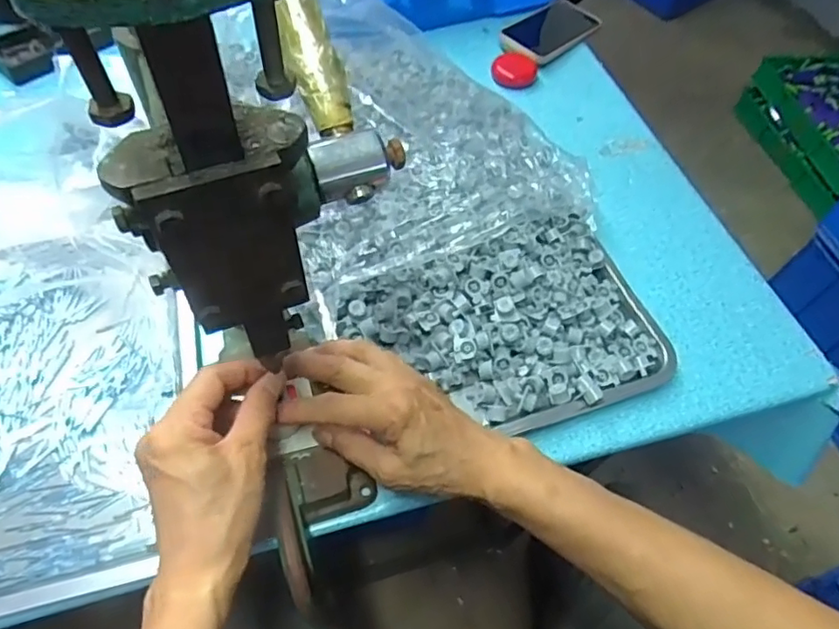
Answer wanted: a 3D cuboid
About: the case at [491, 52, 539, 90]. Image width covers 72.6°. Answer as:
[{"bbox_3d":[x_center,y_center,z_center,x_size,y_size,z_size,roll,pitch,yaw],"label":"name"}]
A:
[{"bbox_3d":[0.122,-0.311,0.726,0.057,0.021,0.047,15,57,6],"label":"case"}]

